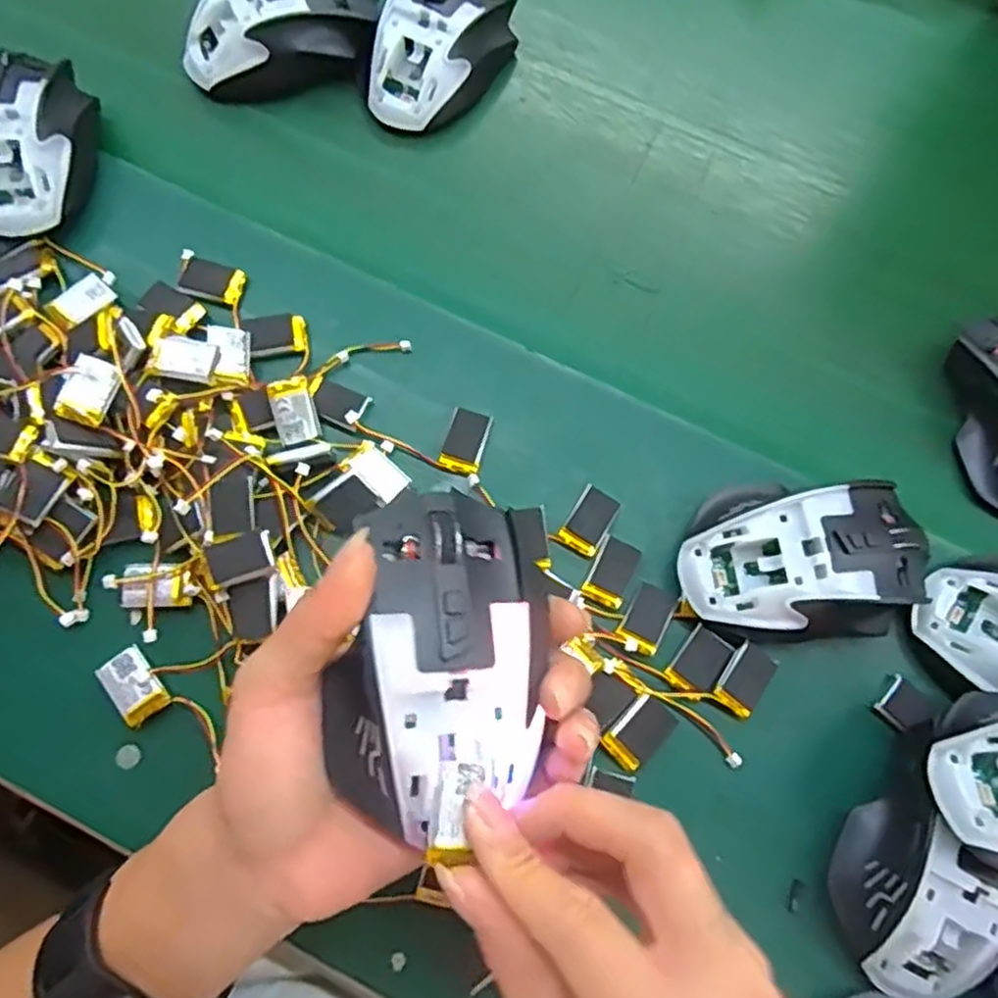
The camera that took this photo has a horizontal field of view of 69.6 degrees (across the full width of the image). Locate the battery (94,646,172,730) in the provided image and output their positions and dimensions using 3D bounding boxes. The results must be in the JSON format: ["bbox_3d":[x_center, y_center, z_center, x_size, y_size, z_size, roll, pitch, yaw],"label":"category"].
[{"bbox_3d":[-0.166,0.086,0.329,0.021,0.010,0.032,-37,78,-11],"label":"battery"}]

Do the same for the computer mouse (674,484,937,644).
[{"bbox_3d":[0.144,0.029,0.332,0.117,0.039,0.069,-4,74,-3],"label":"computer mouse"}]

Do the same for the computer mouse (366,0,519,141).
[{"bbox_3d":[-0.034,-0.269,0.427,0.063,0.040,0.107,28,75,6],"label":"computer mouse"}]

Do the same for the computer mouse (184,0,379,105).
[{"bbox_3d":[-0.131,-0.284,0.422,0.116,0.034,0.072,-14,74,-6],"label":"computer mouse"}]

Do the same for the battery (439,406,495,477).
[{"bbox_3d":[-0.016,-0.029,0.362,0.020,0.004,0.032,18,74,3],"label":"battery"}]

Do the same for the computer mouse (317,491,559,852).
[{"bbox_3d":[-0.019,0.053,0.240,0.069,0.045,0.111,10,73,1],"label":"computer mouse"}]

